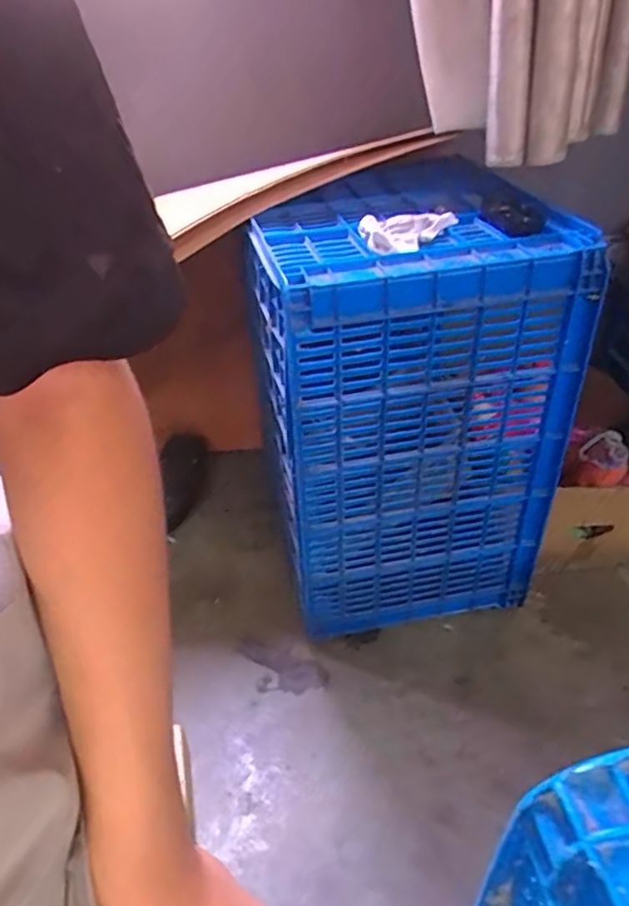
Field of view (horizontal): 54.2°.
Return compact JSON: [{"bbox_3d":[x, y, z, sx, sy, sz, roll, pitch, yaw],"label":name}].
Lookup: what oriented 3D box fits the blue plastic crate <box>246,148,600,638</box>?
[{"bbox_3d":[0.125,-0.079,1.027,0.411,0.632,0.380,-9,38,-7],"label":"blue plastic crate"}]

